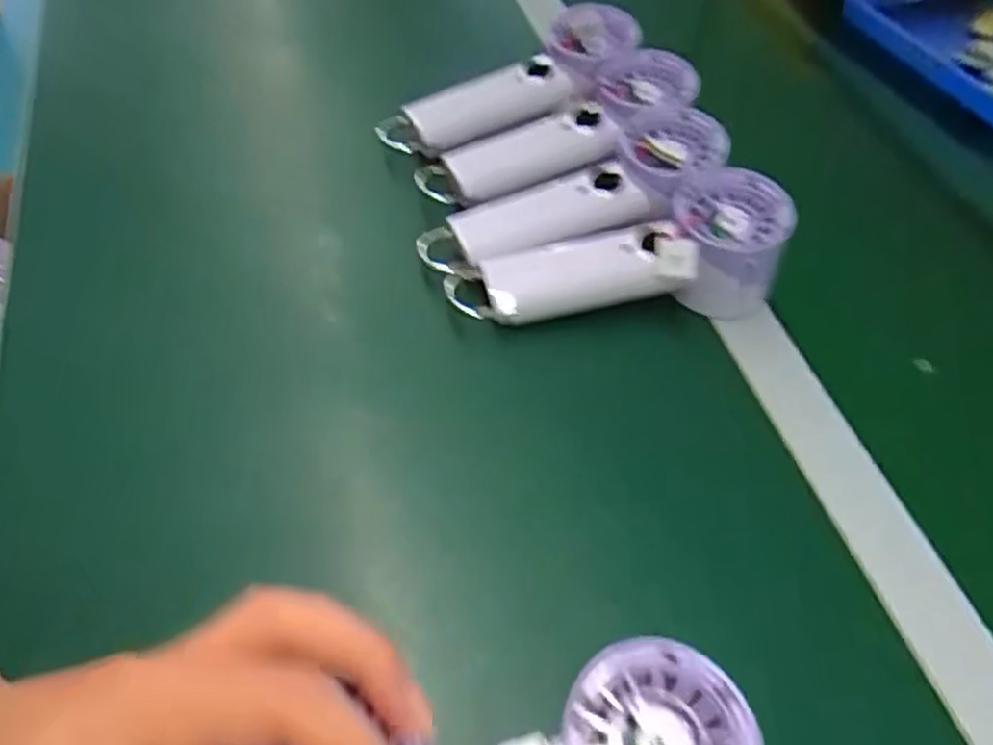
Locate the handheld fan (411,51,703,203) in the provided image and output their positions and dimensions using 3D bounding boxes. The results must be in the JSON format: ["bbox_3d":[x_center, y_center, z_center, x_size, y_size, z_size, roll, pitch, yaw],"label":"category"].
[{"bbox_3d":[0.043,-0.152,0.473,0.185,0.038,0.065,-24,56,6],"label":"handheld fan"}]

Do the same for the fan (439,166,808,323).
[{"bbox_3d":[0.070,-0.059,0.422,0.196,0.057,0.061,-12,53,6],"label":"fan"}]

